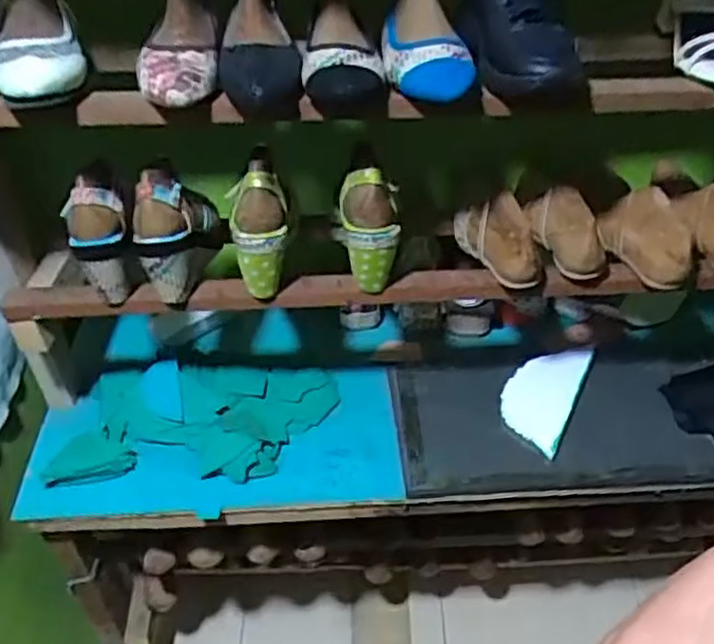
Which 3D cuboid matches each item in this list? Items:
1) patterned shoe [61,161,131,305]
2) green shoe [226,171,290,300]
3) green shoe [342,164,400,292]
[{"bbox_3d":[-0.289,-0.088,0.811,0.066,0.146,0.065,-14,42,-14],"label":"patterned shoe"},{"bbox_3d":[-0.111,-0.103,0.826,0.065,0.140,0.068,-6,41,-5],"label":"green shoe"},{"bbox_3d":[0.015,-0.105,0.830,0.064,0.142,0.056,-4,40,-2],"label":"green shoe"}]

